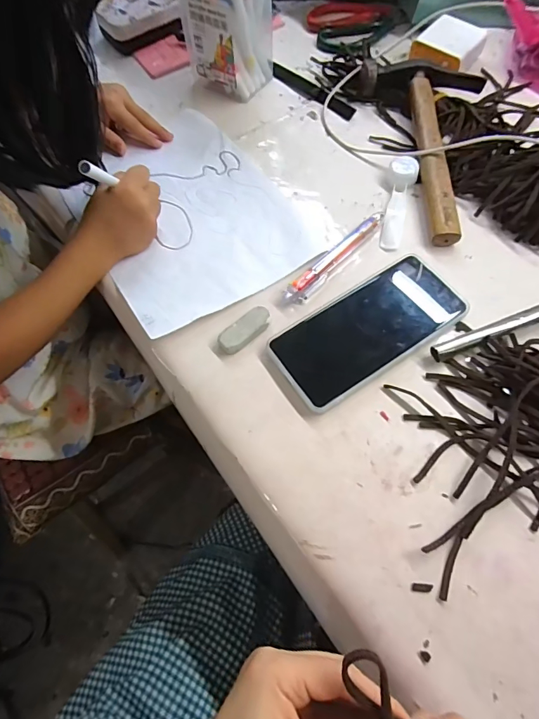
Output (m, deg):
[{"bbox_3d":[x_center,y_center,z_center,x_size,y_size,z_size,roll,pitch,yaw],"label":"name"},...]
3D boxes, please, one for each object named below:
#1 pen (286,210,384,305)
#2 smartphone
[{"bbox_3d":[0.062,-0.097,0.387,0.018,0.014,0.133,39,72,19],"label":"pen"},{"bbox_3d":[0.084,-0.027,0.353,0.165,0.011,0.078,-32,67,-12],"label":"smartphone"}]

